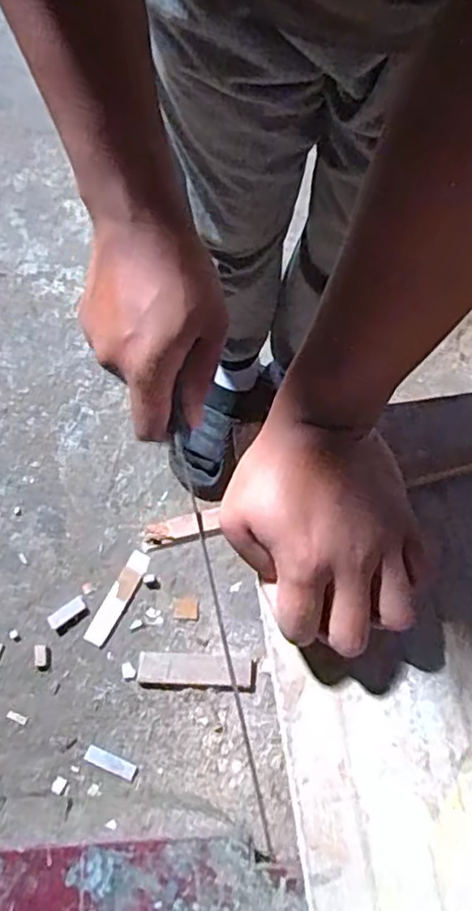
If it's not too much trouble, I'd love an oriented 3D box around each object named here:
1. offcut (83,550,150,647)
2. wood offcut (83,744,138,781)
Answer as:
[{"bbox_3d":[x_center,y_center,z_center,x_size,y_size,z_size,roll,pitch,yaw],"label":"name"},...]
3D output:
[{"bbox_3d":[-0.194,0.231,1.039,0.034,0.009,0.160,27,72,7],"label":"offcut"},{"bbox_3d":[-0.186,0.460,0.954,0.081,0.005,0.024,22,72,5],"label":"wood offcut"}]

